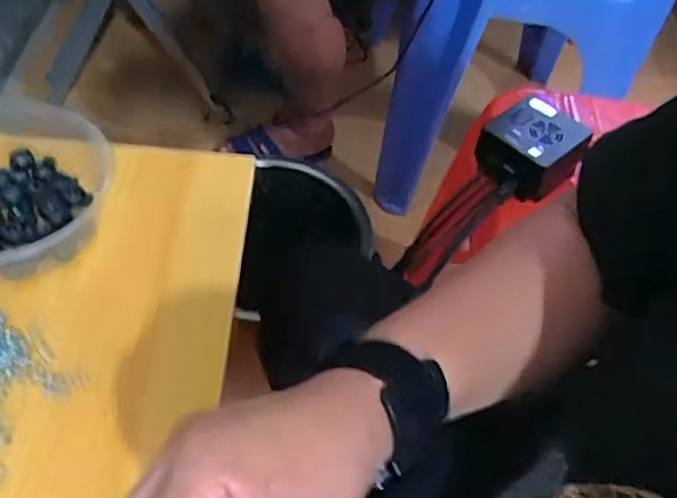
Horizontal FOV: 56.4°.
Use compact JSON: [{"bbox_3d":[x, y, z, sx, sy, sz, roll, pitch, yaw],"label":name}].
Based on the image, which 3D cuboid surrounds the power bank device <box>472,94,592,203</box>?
[{"bbox_3d":[0.172,-0.092,0.569,0.078,0.050,0.074,-34,62,-29],"label":"power bank device"}]

